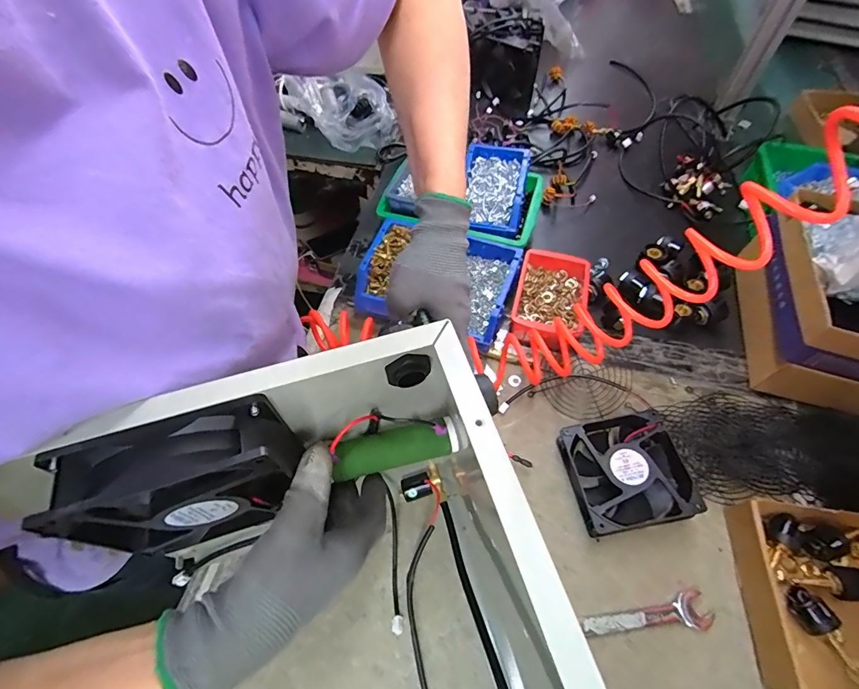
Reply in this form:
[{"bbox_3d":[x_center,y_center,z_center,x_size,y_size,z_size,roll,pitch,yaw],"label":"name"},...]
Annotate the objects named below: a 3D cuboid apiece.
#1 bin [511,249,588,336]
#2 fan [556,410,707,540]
[{"bbox_3d":[0.177,-0.066,0.616,0.102,0.055,0.146,13,58,9],"label":"bin"},{"bbox_3d":[0.231,0.147,0.486,0.115,0.043,0.123,-10,57,-5],"label":"fan"}]

